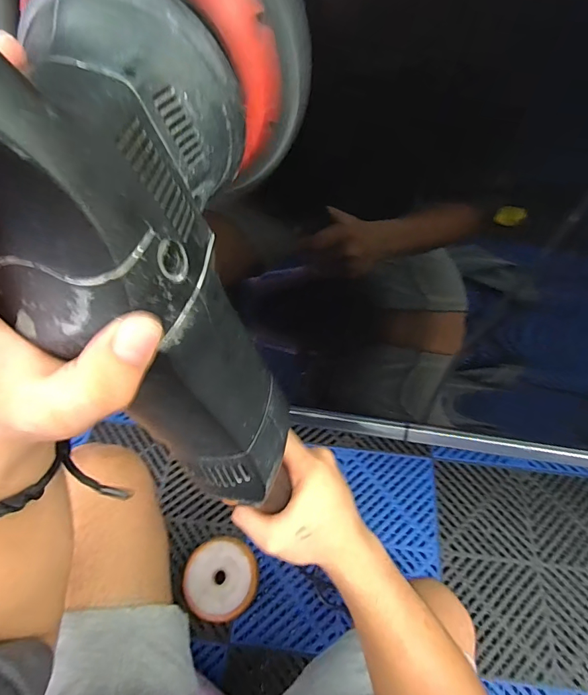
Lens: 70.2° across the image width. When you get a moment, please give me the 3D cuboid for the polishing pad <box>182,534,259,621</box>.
[{"bbox_3d":[-0.140,0.445,0.810,0.135,0.024,0.139,12,56,6],"label":"polishing pad"}]

